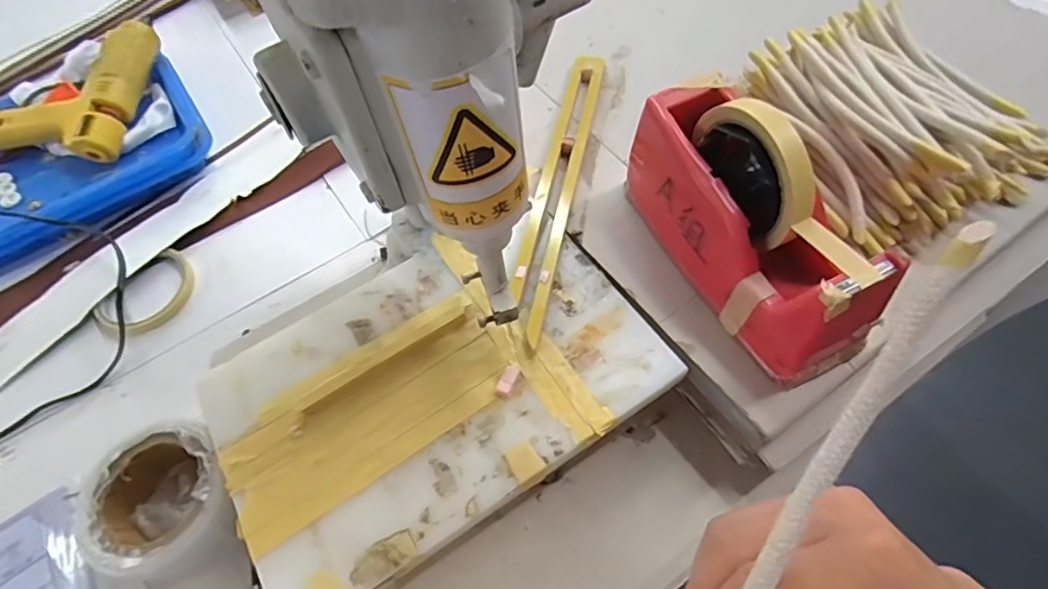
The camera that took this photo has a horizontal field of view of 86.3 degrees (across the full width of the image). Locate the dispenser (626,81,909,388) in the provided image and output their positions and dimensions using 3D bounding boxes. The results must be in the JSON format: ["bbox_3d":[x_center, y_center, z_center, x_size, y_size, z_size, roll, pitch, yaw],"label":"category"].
[{"bbox_3d":[0.151,-0.051,0.369,0.074,0.123,0.198,-21,60,-9],"label":"dispenser"}]

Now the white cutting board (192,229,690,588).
[{"bbox_3d":[-0.064,0.059,0.398,0.297,0.011,0.199,-30,62,-14],"label":"white cutting board"}]

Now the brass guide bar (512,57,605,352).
[{"bbox_3d":[0.028,-0.096,0.473,0.034,0.015,0.302,10,60,10],"label":"brass guide bar"}]

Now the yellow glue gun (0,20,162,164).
[{"bbox_3d":[-0.485,-0.222,0.613,0.152,0.046,0.163,9,74,10],"label":"yellow glue gun"}]

